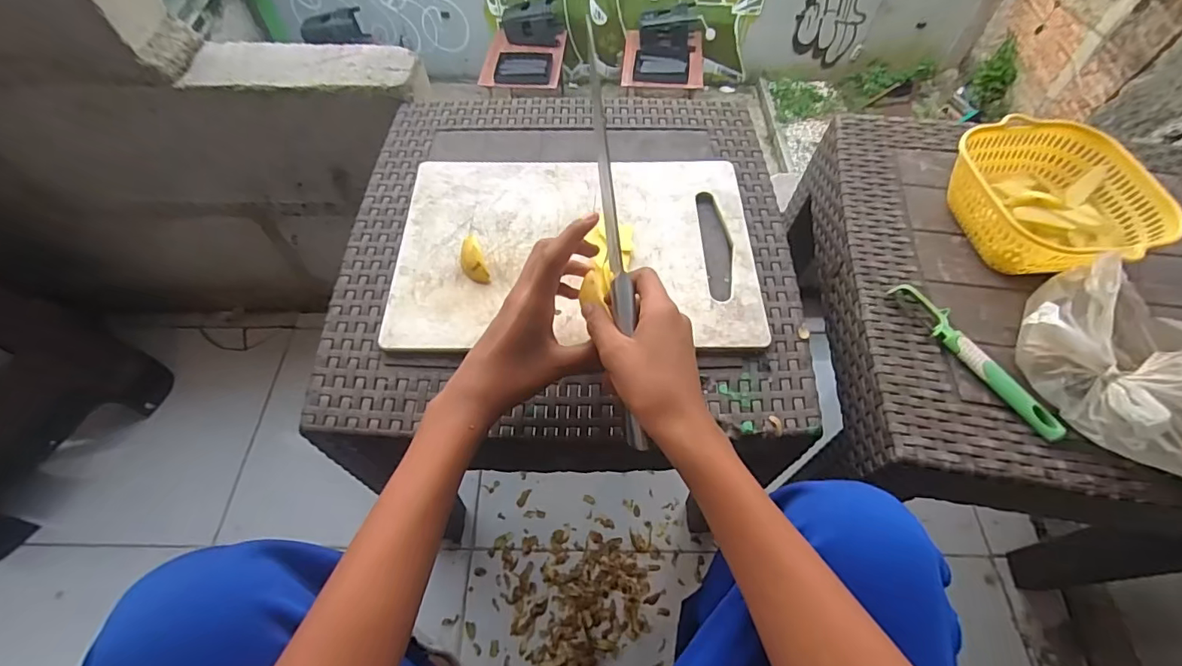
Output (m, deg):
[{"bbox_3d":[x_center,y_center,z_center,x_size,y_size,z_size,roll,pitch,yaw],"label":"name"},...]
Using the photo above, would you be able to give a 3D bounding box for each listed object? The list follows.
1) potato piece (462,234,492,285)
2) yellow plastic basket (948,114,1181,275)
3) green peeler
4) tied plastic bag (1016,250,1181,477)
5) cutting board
[{"bbox_3d":[-0.114,-0.073,0.488,0.020,0.018,0.059,-20,61,-12],"label":"potato piece"},{"bbox_3d":[0.452,-0.127,0.513,0.164,0.072,0.170,-11,60,-7],"label":"yellow plastic basket"},{"bbox_3d":[0.339,0.020,0.456,0.023,0.014,0.170,-25,63,-15],"label":"green peeler"},{"bbox_3d":[0.445,0.026,0.415,0.132,0.083,0.183,-14,60,-9],"label":"tied plastic bag"},{"bbox_3d":[-0.012,-0.088,0.509,0.347,0.009,0.231,0,59,-1],"label":"cutting board"}]

